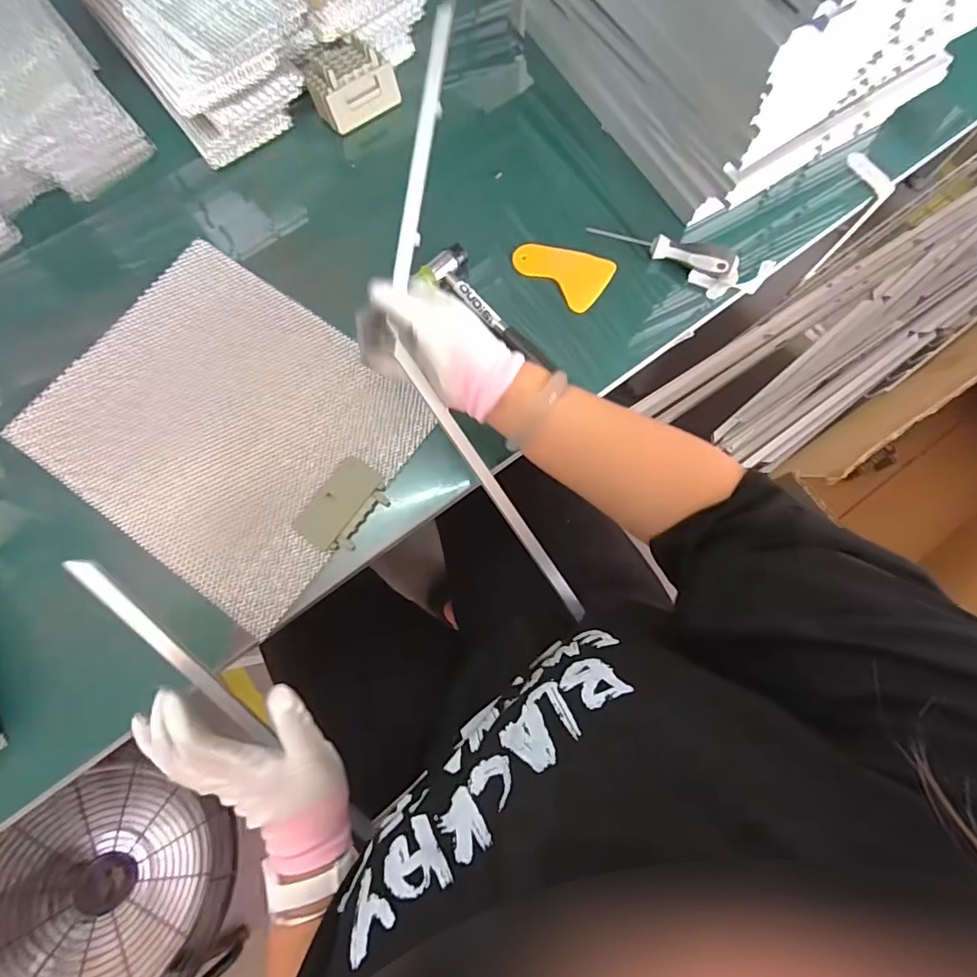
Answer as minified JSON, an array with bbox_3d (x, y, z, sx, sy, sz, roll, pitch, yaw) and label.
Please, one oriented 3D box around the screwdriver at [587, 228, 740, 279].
[{"bbox_3d":[0.182,-0.251,0.532,0.153,0.023,0.031,15,76,4],"label":"screwdriver"}]

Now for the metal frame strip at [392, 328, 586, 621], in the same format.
[{"bbox_3d":[0.008,0.006,0.457,0.012,0.010,0.285,-36,104,-8],"label":"metal frame strip"}]

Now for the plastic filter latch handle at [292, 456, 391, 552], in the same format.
[{"bbox_3d":[-0.137,0.016,0.479,0.057,0.004,0.087,35,78,9],"label":"plastic filter latch handle"}]

